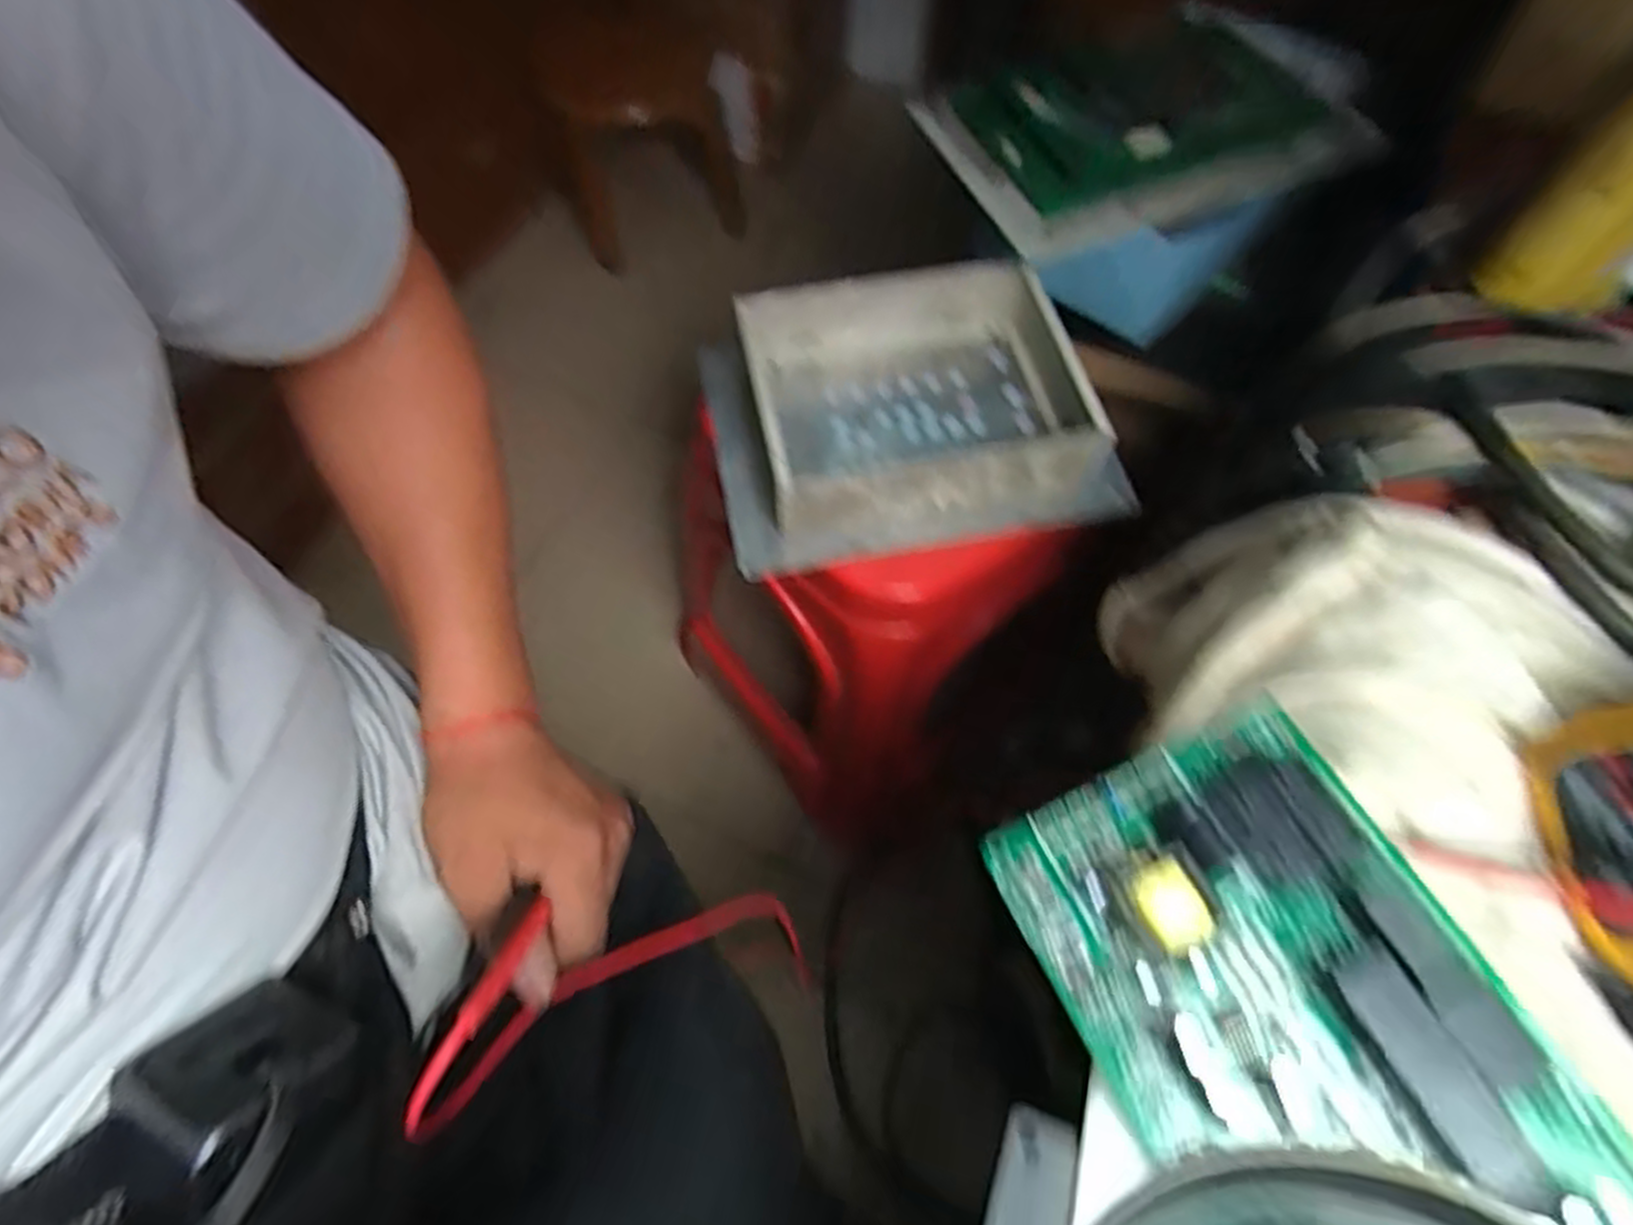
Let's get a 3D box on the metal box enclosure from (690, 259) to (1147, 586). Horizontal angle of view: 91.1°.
[{"bbox_3d":[0.074,-0.158,0.636,0.312,0.102,0.212,-7,62,-3],"label":"metal box enclosure"}]

